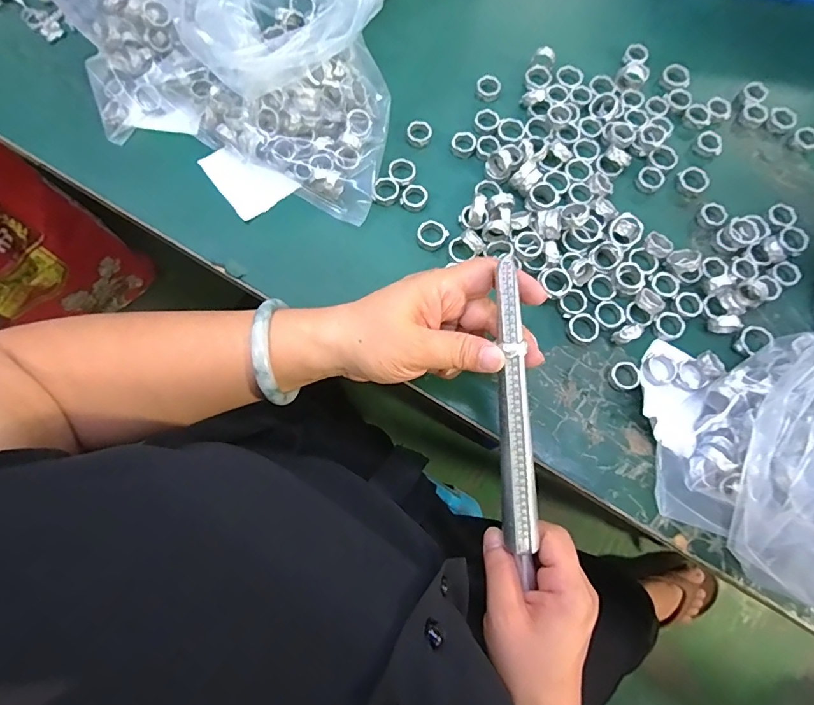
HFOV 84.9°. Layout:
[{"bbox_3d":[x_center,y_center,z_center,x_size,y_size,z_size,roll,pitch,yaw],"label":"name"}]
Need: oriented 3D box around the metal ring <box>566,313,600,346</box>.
[{"bbox_3d":[0.131,-0.017,0.329,0.022,0.007,0.023,0,75,-1],"label":"metal ring"}]

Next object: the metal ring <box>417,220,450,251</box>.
[{"bbox_3d":[0.019,-0.091,0.348,0.022,0.006,0.024,0,75,-1],"label":"metal ring"}]

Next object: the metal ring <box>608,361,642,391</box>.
[{"bbox_3d":[0.156,0.017,0.320,0.019,0.009,0.020,0,75,-1],"label":"metal ring"}]

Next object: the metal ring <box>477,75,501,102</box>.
[{"bbox_3d":[0.071,-0.231,0.388,0.020,0.010,0.020,0,75,-1],"label":"metal ring"}]

